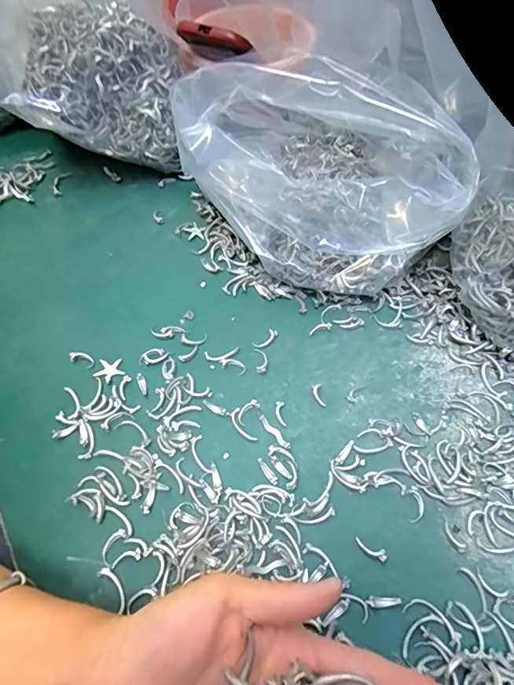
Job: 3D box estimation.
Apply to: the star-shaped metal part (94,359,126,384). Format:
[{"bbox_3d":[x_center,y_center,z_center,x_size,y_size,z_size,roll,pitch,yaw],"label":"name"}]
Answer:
[{"bbox_3d":[-0.121,0.022,0.375,0.023,0.004,0.023,10,57,8],"label":"star-shaped metal part"}]

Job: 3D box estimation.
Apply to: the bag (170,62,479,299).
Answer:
[{"bbox_3d":[0.057,-0.149,0.408,0.245,0.134,0.166,24,60,17],"label":"bag"}]

